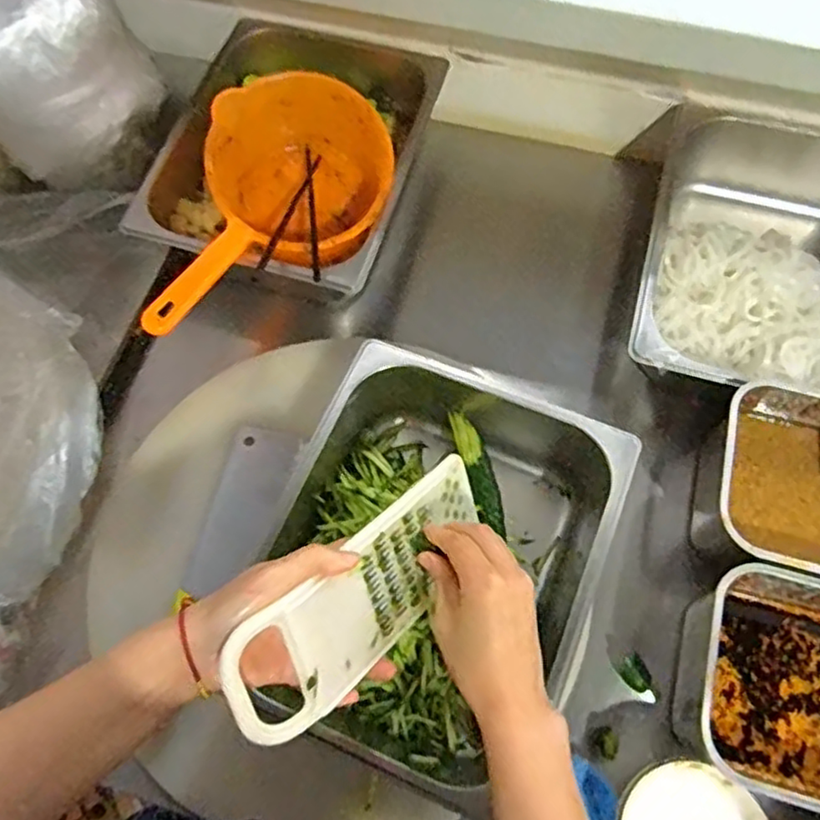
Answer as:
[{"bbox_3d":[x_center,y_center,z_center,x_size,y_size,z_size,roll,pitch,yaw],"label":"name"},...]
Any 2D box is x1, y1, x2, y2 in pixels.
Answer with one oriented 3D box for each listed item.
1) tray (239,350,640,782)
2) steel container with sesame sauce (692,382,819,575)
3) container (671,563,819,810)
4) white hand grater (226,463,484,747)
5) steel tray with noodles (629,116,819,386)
[{"bbox_3d":[0.026,0.127,0.591,0.257,0.104,0.312,18,69,9],"label":"tray"},{"bbox_3d":[0.340,0.072,0.590,0.158,0.089,0.163,16,69,8],"label":"steel container with sesame sauce"},{"bbox_3d":[0.300,0.216,0.526,0.158,0.087,0.157,14,68,8],"label":"container"},{"bbox_3d":[-0.025,0.121,0.472,0.023,0.084,0.240,-2,23,40],"label":"white hand grater"},{"bbox_3d":[0.379,-0.145,0.703,0.264,0.102,0.346,17,69,9],"label":"steel tray with noodles"}]

